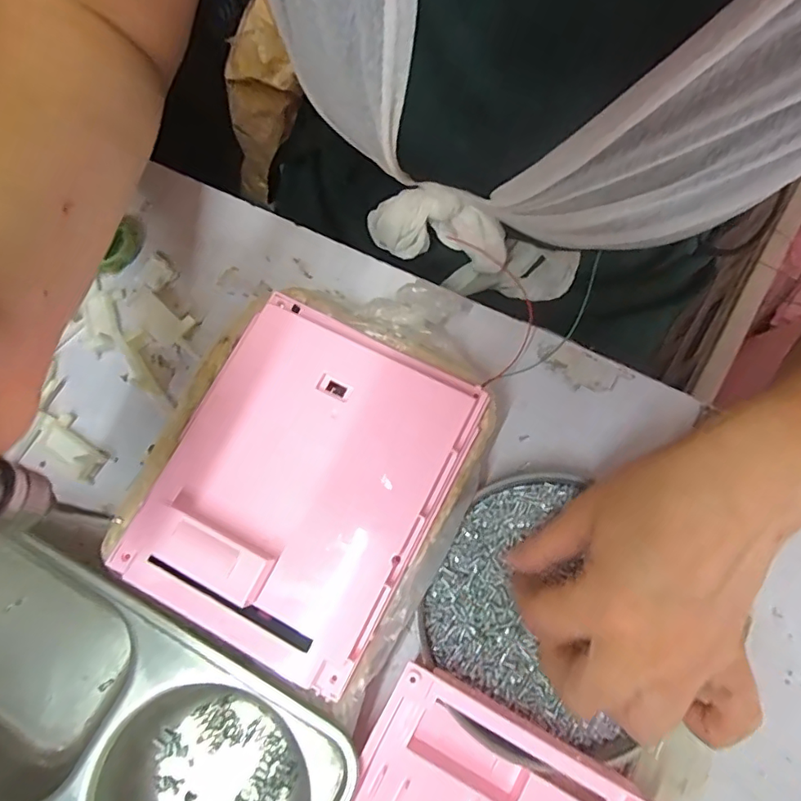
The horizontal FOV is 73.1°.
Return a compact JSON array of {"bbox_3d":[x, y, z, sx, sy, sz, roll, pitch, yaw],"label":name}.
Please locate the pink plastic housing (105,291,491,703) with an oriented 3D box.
[{"bbox_3d":[-0.047,0.036,0.257,0.125,0.021,0.158,28,76,7],"label":"pink plastic housing"}]

